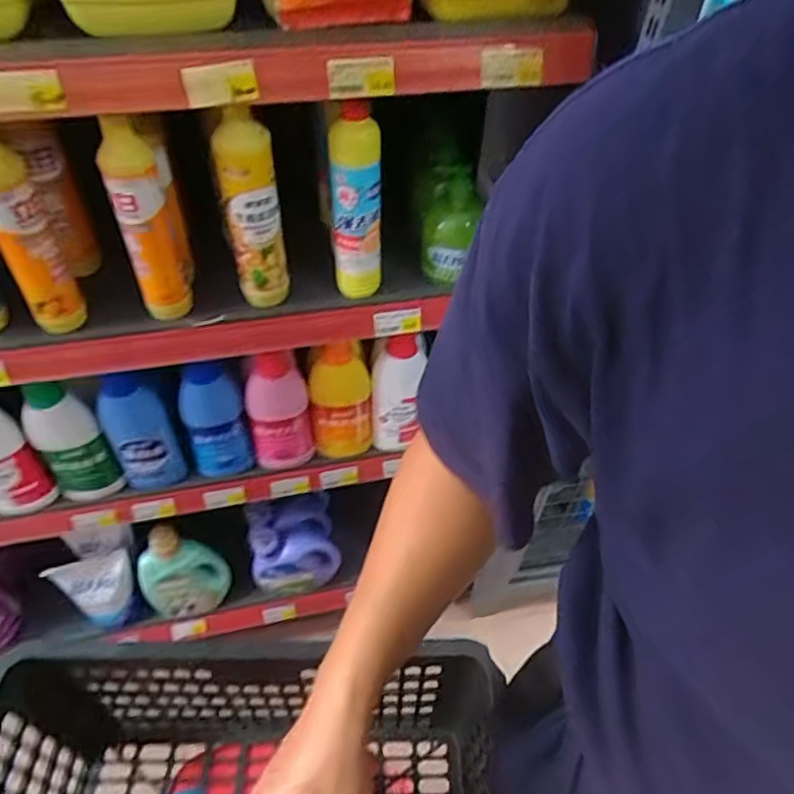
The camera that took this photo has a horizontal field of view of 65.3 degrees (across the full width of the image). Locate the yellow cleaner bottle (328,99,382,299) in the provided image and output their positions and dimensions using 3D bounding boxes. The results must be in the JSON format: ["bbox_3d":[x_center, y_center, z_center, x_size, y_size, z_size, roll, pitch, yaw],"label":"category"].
[{"bbox_3d":[-0.047,-0.223,0.728,0.057,0.234,0.056,0,48,-2],"label":"yellow cleaner bottle"}]

